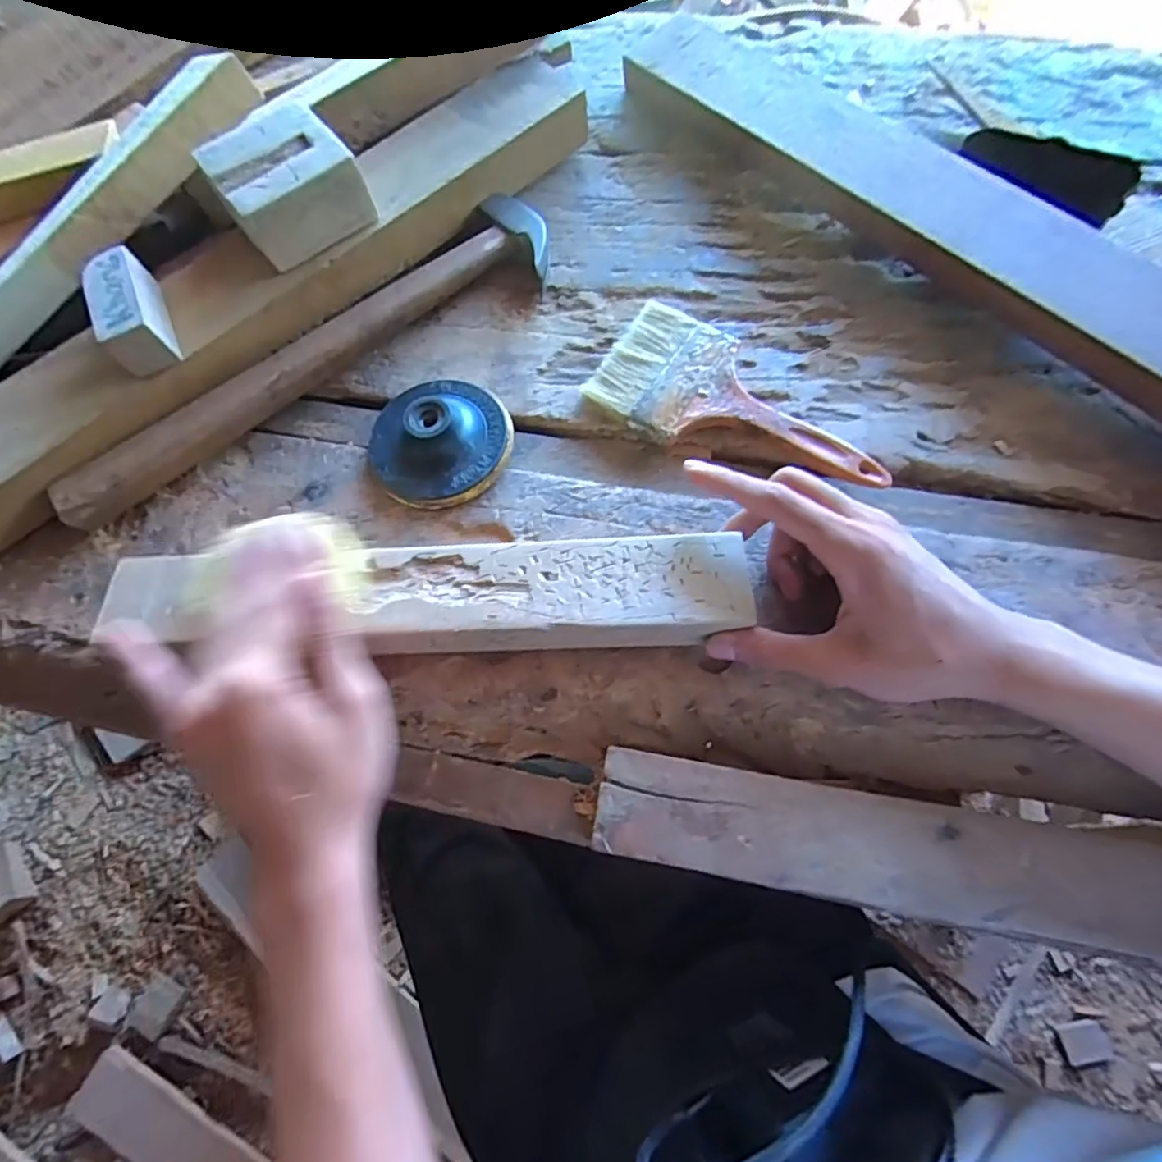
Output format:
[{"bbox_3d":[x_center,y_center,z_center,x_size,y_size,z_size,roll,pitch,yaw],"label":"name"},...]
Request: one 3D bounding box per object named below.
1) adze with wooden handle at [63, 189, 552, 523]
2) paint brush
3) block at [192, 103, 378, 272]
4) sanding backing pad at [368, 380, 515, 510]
[{"bbox_3d":[-0.176,-0.157,0.400,0.352,0.034,0.081,-35,73,-9],"label":"adze with wooden handle"},{"bbox_3d":[0.098,-0.107,0.376,0.185,0.018,0.086,33,75,13],"label":"paint brush"},{"bbox_3d":[-0.189,-0.252,0.385,0.084,0.044,0.081,-37,73,-10],"label":"block"},{"bbox_3d":[-0.089,-0.092,0.373,0.087,0.030,0.086,-34,73,-9],"label":"sanding backing pad"}]

